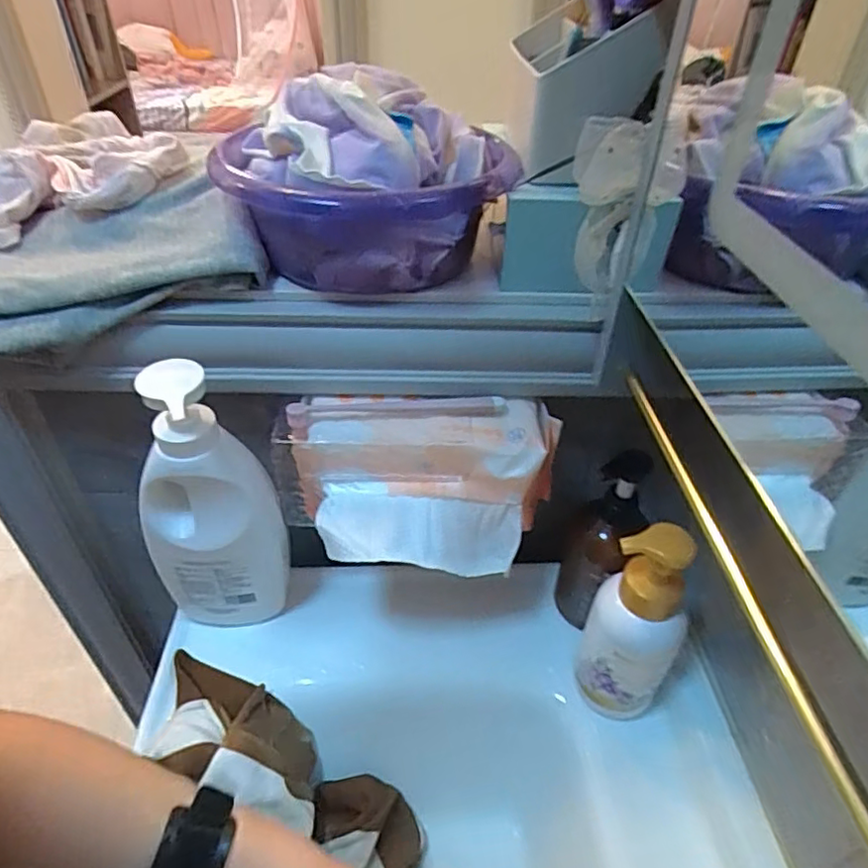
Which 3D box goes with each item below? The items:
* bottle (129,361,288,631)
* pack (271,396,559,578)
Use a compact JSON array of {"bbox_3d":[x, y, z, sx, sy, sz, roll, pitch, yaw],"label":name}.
[{"bbox_3d":[-0.191,0.072,0.520,0.098,0.277,0.067,13,42,12],"label":"bottle"},{"bbox_3d":[-0.013,0.046,0.523,0.249,0.103,0.133,0,41,-2],"label":"pack"}]

